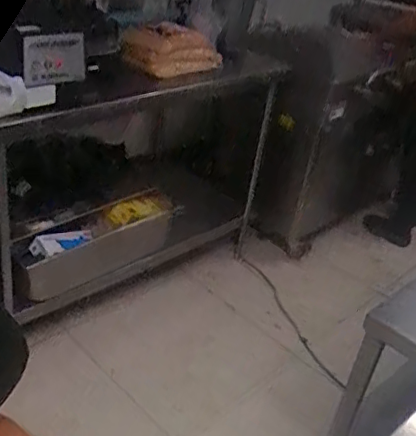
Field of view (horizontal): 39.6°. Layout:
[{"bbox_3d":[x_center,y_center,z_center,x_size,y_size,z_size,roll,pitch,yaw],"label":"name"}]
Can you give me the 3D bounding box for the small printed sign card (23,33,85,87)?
[{"bbox_3d":[-0.378,-0.386,1.411,0.160,0.119,0.014,2,14,9],"label":"small printed sign card"}]

